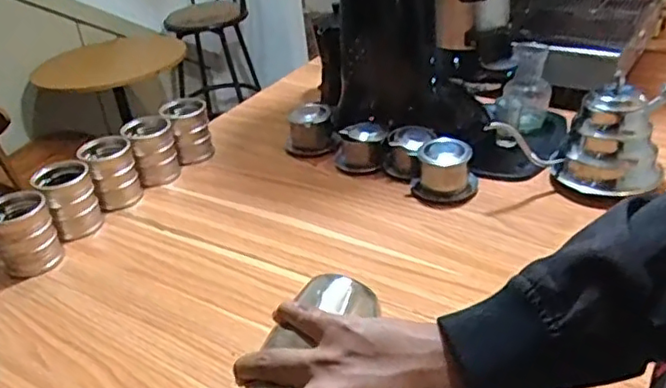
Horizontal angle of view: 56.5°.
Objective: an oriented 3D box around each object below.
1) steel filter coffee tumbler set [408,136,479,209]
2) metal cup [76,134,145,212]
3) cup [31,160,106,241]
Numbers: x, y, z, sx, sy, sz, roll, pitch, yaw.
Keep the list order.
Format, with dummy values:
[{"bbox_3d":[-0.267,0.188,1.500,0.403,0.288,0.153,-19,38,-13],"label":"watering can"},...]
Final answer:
[{"bbox_3d":[0.154,-0.033,0.871,0.083,0.067,0.085,-32,39,-34],"label":"steel filter coffee tumbler set"},{"bbox_3d":[-0.332,-0.030,0.932,0.070,0.091,0.075,-19,33,-17],"label":"metal cup"},{"bbox_3d":[-0.370,0.006,0.870,0.074,0.093,0.071,-21,34,-21],"label":"cup"}]

